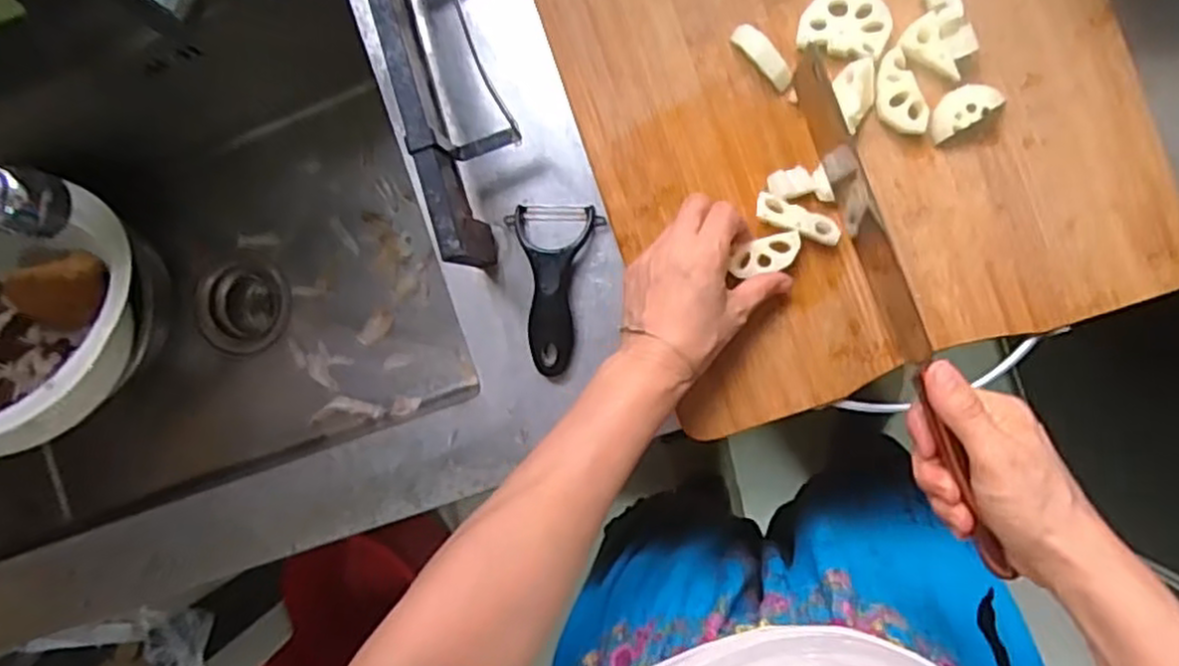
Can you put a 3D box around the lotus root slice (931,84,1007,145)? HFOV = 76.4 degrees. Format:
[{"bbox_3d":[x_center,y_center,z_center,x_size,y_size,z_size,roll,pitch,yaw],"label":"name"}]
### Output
[{"bbox_3d":[0.243,-0.147,0.487,0.048,0.020,0.025,-31,86,7],"label":"lotus root slice"}]

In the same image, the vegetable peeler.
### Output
[{"bbox_3d":[-0.026,-0.032,0.537,0.064,0.024,0.121,0,90,8],"label":"vegetable peeler"}]

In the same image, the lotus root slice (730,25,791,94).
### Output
[{"bbox_3d":[0.116,-0.184,0.497,0.015,0.014,0.051,-40,85,6],"label":"lotus root slice"}]

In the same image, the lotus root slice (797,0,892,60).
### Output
[{"bbox_3d":[0.169,-0.206,0.493,0.057,0.007,0.046,8,91,8],"label":"lotus root slice"}]

